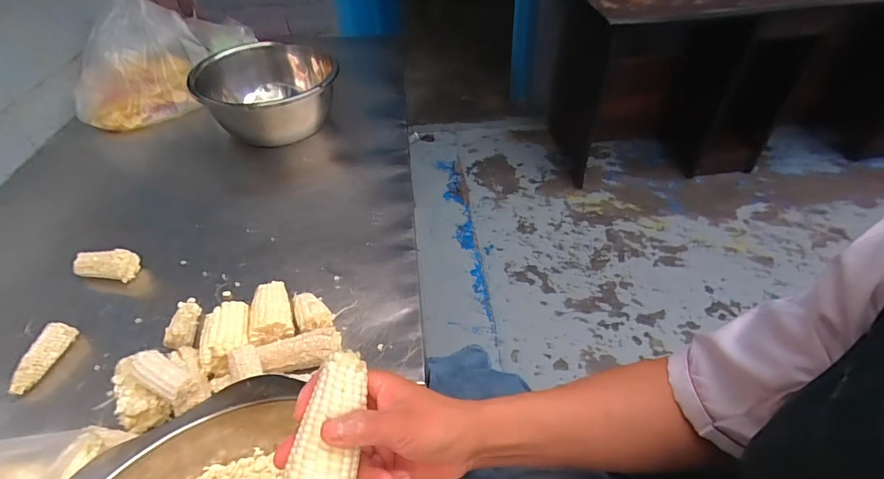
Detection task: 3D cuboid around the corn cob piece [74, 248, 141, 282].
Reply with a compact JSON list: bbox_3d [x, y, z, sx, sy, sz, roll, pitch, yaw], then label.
[{"bbox_3d":[-0.527,0.041,0.679,0.086,0.041,0.044,-3,44,2],"label":"corn cob piece"}]

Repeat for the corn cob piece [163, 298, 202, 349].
[{"bbox_3d":[-0.357,0.115,0.603,0.032,0.031,0.079,-9,44,-4],"label":"corn cob piece"}]

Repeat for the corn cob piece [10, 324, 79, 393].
[{"bbox_3d":[-0.521,0.156,0.567,0.029,0.037,0.092,-1,44,4],"label":"corn cob piece"}]

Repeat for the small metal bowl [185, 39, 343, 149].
[{"bbox_3d":[-0.374,-0.315,0.968,0.296,0.163,0.241,-19,45,-14],"label":"small metal bowl"}]

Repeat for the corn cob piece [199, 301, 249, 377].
[{"bbox_3d":[-0.278,0.130,0.564,0.057,0.054,0.084,-15,45,-11],"label":"corn cob piece"}]

